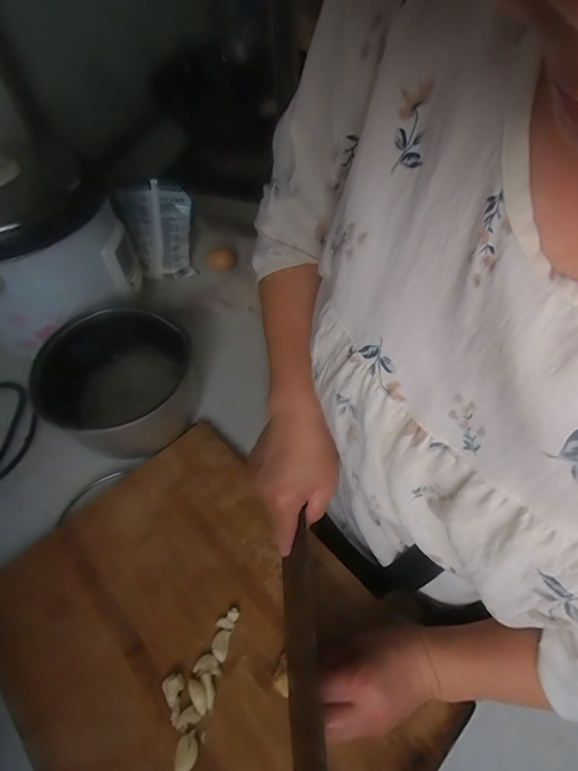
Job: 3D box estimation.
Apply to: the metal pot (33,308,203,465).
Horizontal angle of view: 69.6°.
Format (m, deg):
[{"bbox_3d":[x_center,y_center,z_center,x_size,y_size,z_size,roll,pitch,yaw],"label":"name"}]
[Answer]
[{"bbox_3d":[-0.206,-0.006,0.517,0.167,0.101,0.159,-14,56,-8],"label":"metal pot"}]

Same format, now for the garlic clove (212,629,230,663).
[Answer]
[{"bbox_3d":[-0.063,0.239,0.383,0.014,0.005,0.025,3,55,4],"label":"garlic clove"}]

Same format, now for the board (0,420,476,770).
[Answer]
[{"bbox_3d":[-0.080,0.245,0.392,0.293,0.039,0.390,-39,62,-22],"label":"board"}]

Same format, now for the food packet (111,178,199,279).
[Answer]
[{"bbox_3d":[-0.205,-0.245,0.660,0.105,0.146,0.031,-8,20,-9],"label":"food packet"}]

